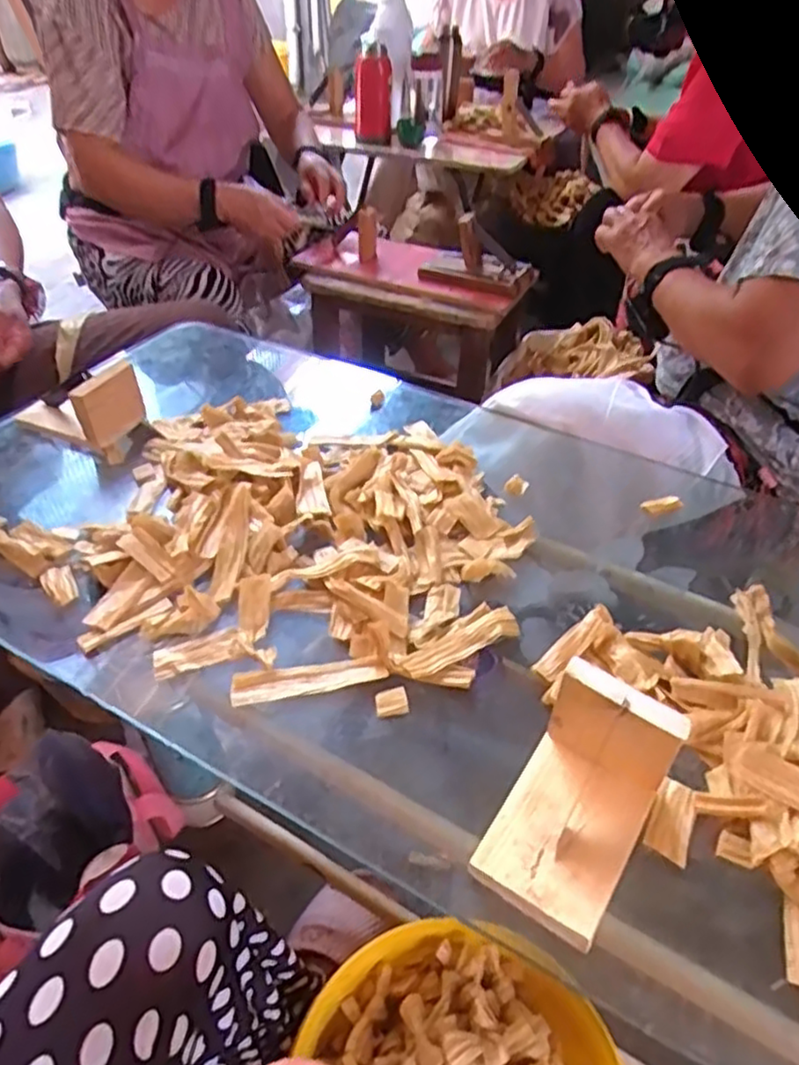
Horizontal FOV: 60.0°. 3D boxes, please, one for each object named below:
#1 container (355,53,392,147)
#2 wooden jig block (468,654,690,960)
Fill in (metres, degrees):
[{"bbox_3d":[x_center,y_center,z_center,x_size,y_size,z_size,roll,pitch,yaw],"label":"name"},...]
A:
[{"bbox_3d":[-0.061,-1.005,1.619,0.085,0.193,0.096,0,41,-1],"label":"container"},{"bbox_3d":[0.106,0.152,0.405,0.077,0.067,0.122,25,47,25],"label":"wooden jig block"}]

